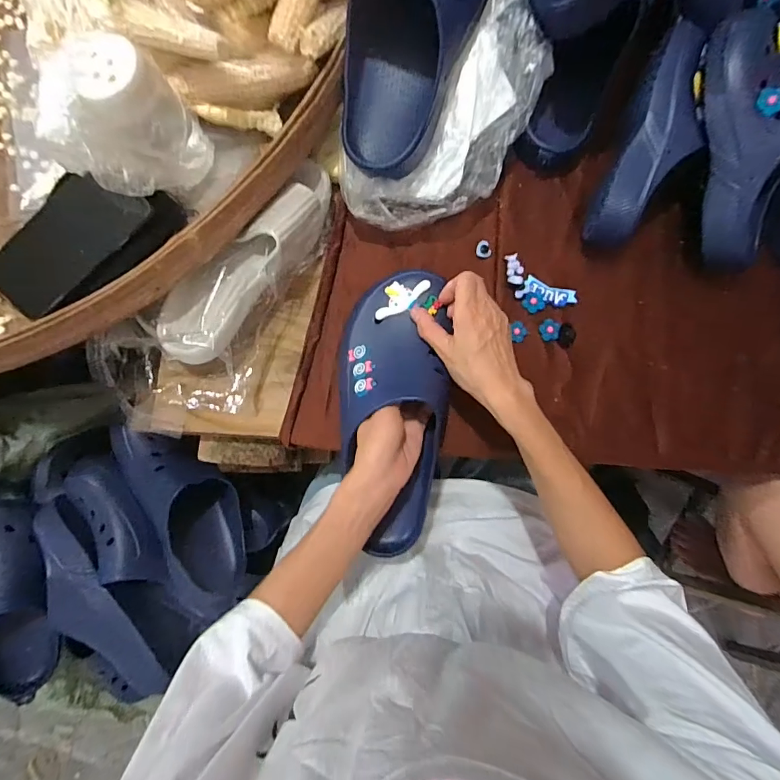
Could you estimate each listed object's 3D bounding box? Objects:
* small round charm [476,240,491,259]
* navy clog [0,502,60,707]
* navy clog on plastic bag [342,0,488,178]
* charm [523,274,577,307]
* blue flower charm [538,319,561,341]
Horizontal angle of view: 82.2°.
[{"bbox_3d":[0.113,-0.170,0.538,0.018,0.008,0.021,-13,84,-3],"label":"small round charm"},{"bbox_3d":[-0.508,0.291,0.603,0.104,0.081,0.261,-15,84,-3],"label":"navy clog"},{"bbox_3d":[0.026,-0.367,0.430,0.116,0.084,0.286,17,107,-4],"label":"navy clog on plastic bag"},{"bbox_3d":[0.189,-0.115,0.531,0.060,0.012,0.023,22,84,1],"label":"charm"},{"bbox_3d":[0.186,-0.070,0.523,0.022,0.008,0.026,6,83,-1],"label":"blue flower charm"}]

